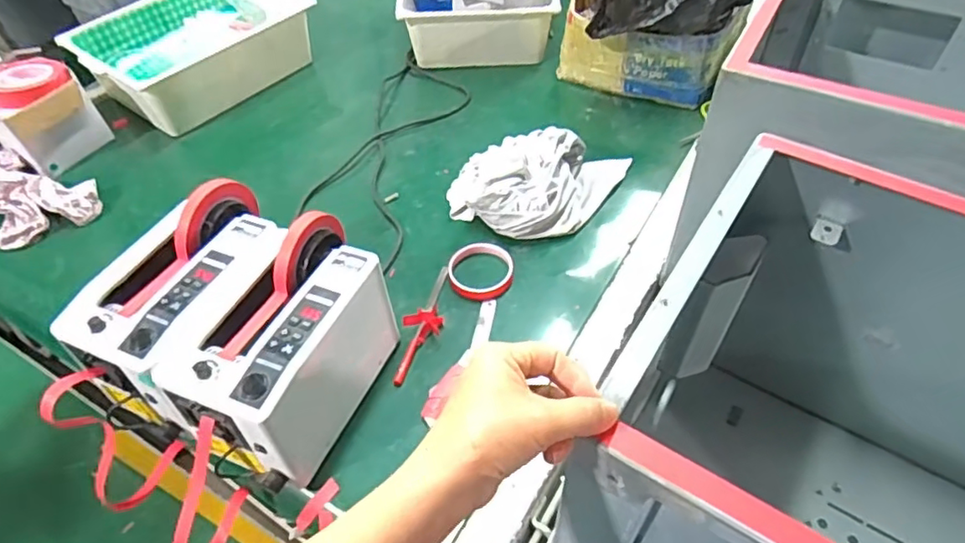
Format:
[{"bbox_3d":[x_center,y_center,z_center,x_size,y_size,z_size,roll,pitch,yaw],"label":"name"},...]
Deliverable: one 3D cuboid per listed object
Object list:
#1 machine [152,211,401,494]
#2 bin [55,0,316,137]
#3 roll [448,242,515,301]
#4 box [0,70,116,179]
[{"bbox_3d":[-0.197,0.084,0.654,0.137,0.158,0.258,19,54,19],"label":"machine"},{"bbox_3d":[-0.533,-0.434,1.148,0.334,0.117,0.388,35,60,28],"label":"bin"},{"bbox_3d":[-0.001,-0.003,0.798,0.084,0.018,0.082,-2,50,2],"label":"roll"},{"bbox_3d":[-0.706,-0.248,0.988,0.102,0.107,0.137,25,56,23],"label":"box"}]

